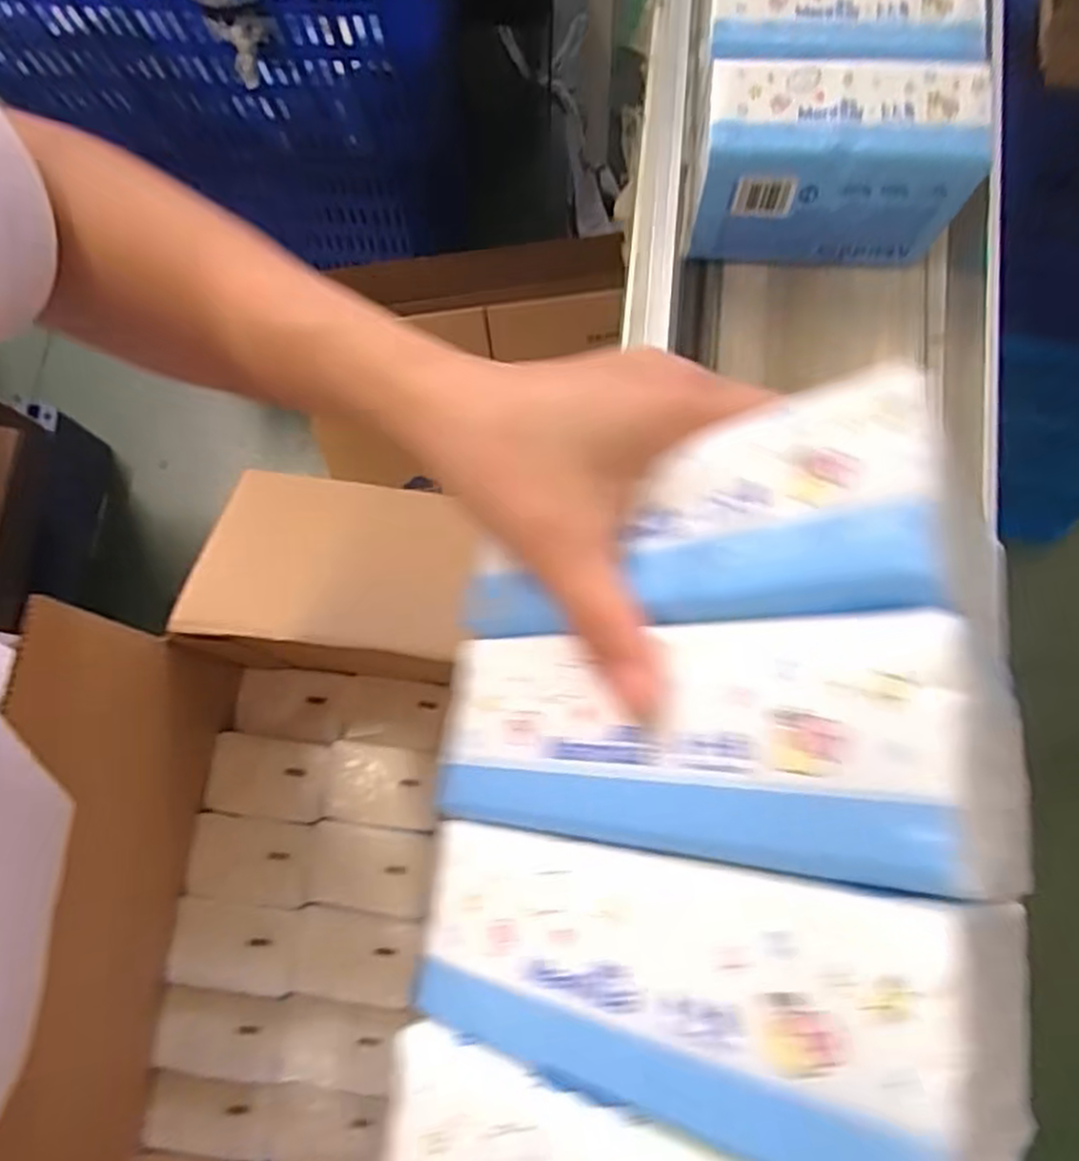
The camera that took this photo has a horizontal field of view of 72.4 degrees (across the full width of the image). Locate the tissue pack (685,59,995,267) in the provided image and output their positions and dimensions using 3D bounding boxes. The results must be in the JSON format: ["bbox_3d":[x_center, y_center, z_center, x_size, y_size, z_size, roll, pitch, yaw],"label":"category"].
[{"bbox_3d":[0.154,-0.222,0.402,0.139,0.084,0.057,6,78,2],"label":"tissue pack"}]

